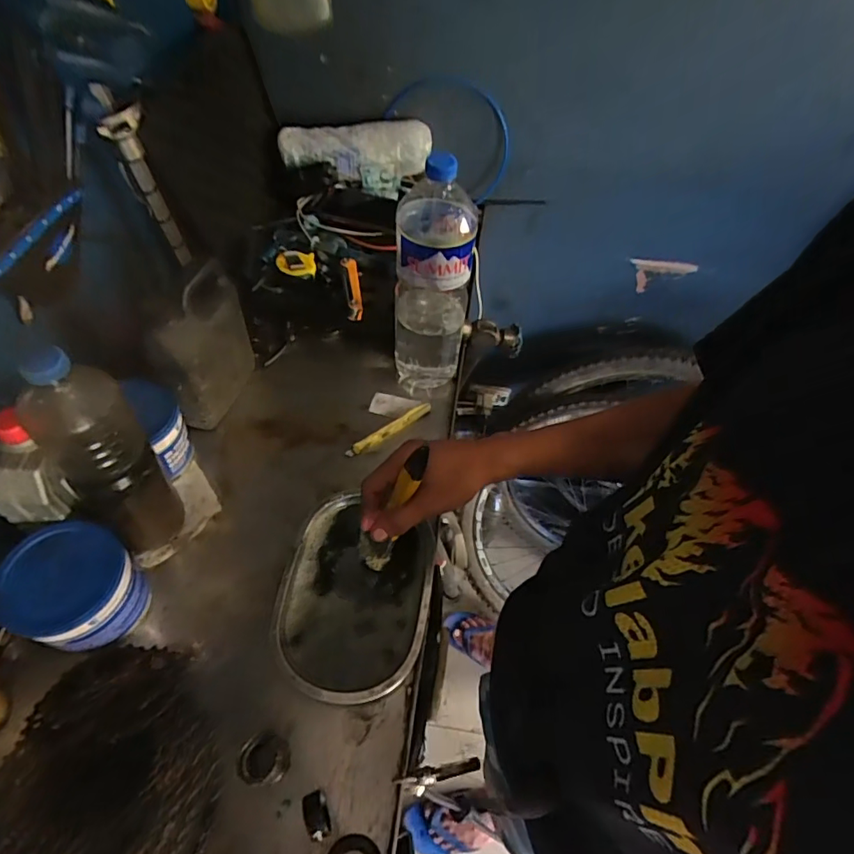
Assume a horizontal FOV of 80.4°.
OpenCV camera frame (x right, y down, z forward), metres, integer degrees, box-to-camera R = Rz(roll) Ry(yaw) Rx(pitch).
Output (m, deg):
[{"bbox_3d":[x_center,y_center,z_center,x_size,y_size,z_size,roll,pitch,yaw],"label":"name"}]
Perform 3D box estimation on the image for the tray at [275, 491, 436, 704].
[{"bbox_3d":[-0.074,0.179,0.546,0.154,0.034,0.207,11,55,3],"label":"tray"}]

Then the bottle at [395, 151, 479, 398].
[{"bbox_3d":[0.008,-0.174,0.627,0.092,0.307,0.100,5,55,-1],"label":"bottle"}]

